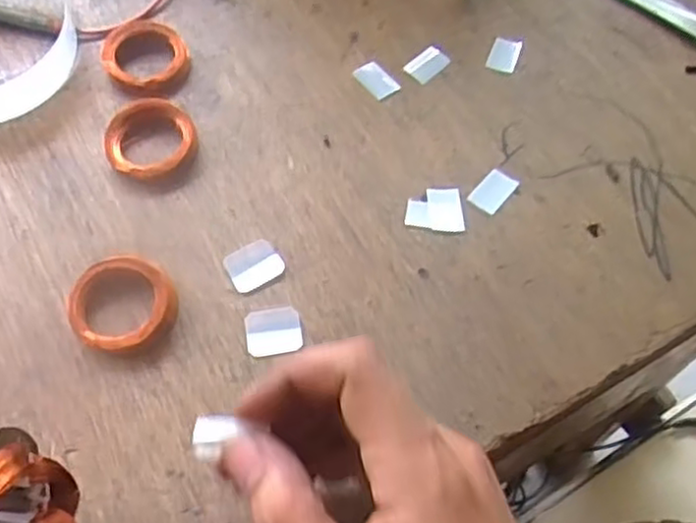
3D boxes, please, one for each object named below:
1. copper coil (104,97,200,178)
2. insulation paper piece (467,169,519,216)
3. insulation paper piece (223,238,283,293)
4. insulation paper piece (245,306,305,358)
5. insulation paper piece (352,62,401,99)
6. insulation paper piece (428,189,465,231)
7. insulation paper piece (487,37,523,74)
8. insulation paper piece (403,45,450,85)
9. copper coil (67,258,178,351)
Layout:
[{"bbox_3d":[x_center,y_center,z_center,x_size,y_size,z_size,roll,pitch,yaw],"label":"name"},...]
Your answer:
[{"bbox_3d":[-0.099,-0.062,0.360,0.044,0.016,0.039,-19,63,-12],"label":"copper coil"},{"bbox_3d":[0.073,-0.035,0.358,0.016,0.004,0.025,37,68,20],"label":"insulation paper piece"},{"bbox_3d":[-0.043,0.001,0.332,0.025,0.004,0.022,-27,65,-16],"label":"insulation paper piece"},{"bbox_3d":[-0.033,0.030,0.316,0.024,0.004,0.023,-10,61,-7],"label":"insulation paper piece"},{"bbox_3d":[0.015,-0.099,0.388,0.015,0.004,0.024,-33,66,-19],"label":"insulation paper piece"},{"bbox_3d":[0.048,-0.026,0.350,0.017,0.004,0.024,-1,60,-2],"label":"insulation paper piece"},{"bbox_3d":[0.088,-0.116,0.402,0.016,0.005,0.023,20,62,9],"label":"insulation paper piece"},{"bbox_3d":[0.044,-0.110,0.398,0.016,0.004,0.025,41,67,19],"label":"insulation paper piece"},{"bbox_3d":[-0.099,0.018,0.316,0.045,0.014,0.041,1,60,-1],"label":"copper coil"}]

